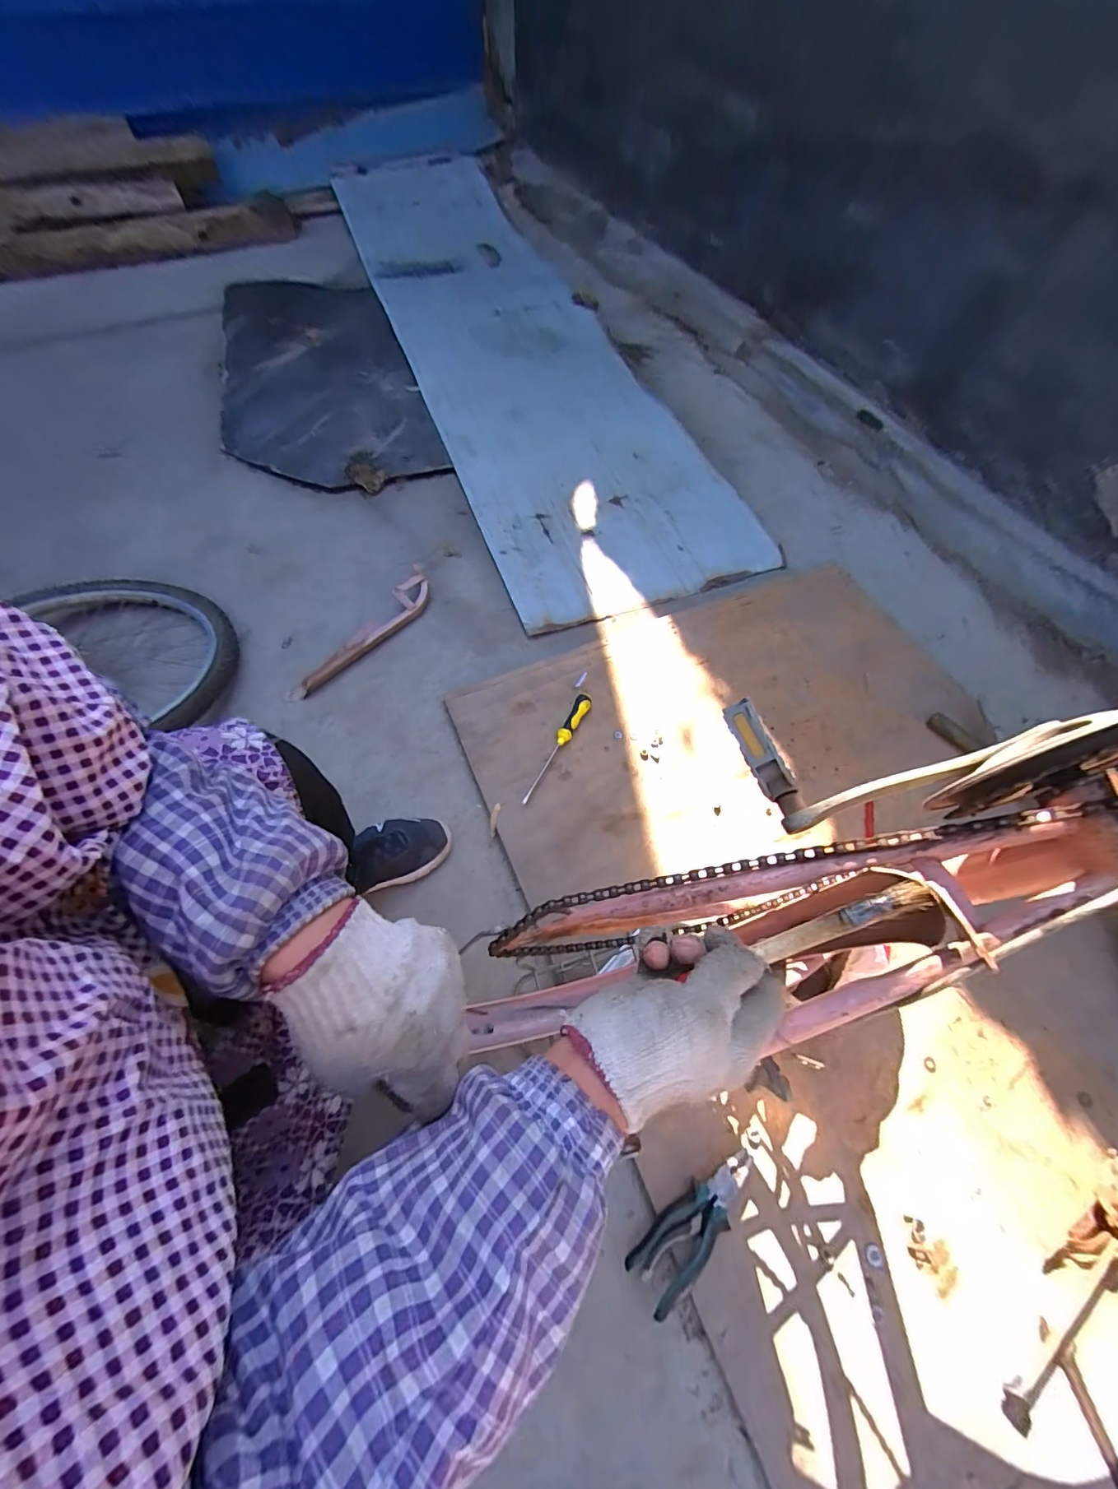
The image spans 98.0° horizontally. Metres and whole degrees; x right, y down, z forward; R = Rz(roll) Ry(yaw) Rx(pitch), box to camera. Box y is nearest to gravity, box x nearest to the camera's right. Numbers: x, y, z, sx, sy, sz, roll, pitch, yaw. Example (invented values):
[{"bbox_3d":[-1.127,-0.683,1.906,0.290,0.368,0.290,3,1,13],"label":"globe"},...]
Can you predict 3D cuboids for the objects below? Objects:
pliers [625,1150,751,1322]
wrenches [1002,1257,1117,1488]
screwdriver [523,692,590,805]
[{"bbox_3d":[0.169,0.585,0.599,0.187,0.031,0.057,-39,75,-16],"label":"pliers"},{"bbox_3d":[0.630,0.736,0.542,0.233,0.016,0.155,-28,67,-15],"label":"wrenches"},{"bbox_3d":[0.001,0.004,0.894,0.030,0.030,0.243,23,64,10],"label":"screwdriver"}]

